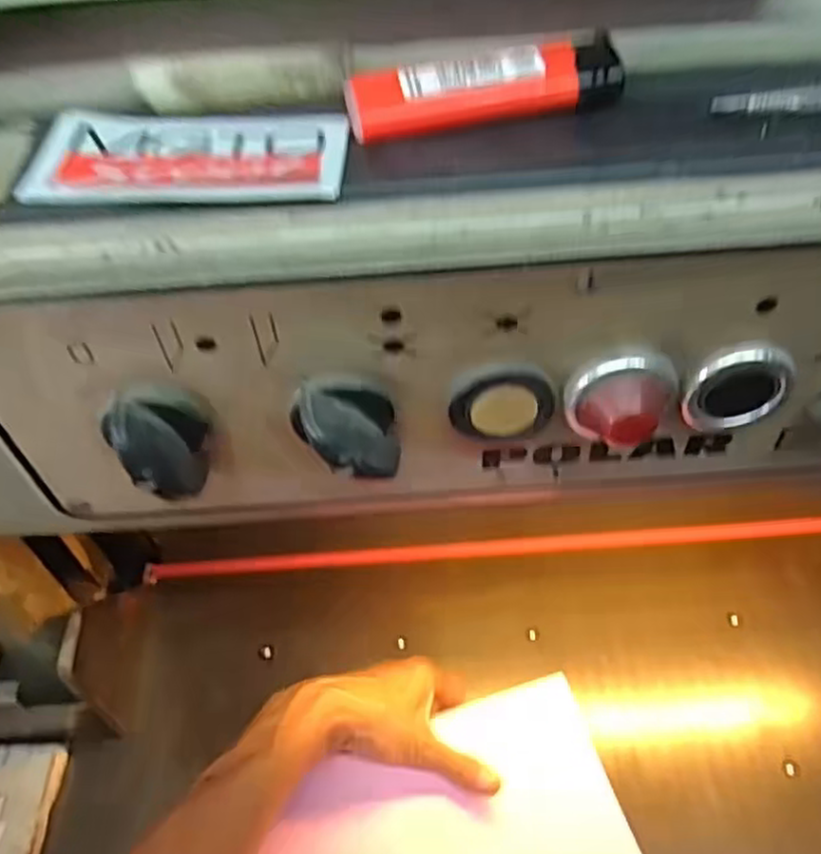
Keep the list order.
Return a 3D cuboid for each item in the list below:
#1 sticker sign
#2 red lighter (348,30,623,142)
[{"bbox_3d":[-0.061,-0.077,0.205,0.085,0.004,0.044,1,52,1],"label":"sticker sign"},{"bbox_3d":[0.022,-0.098,0.210,0.079,0.014,0.018,-10,51,-5],"label":"red lighter"}]

